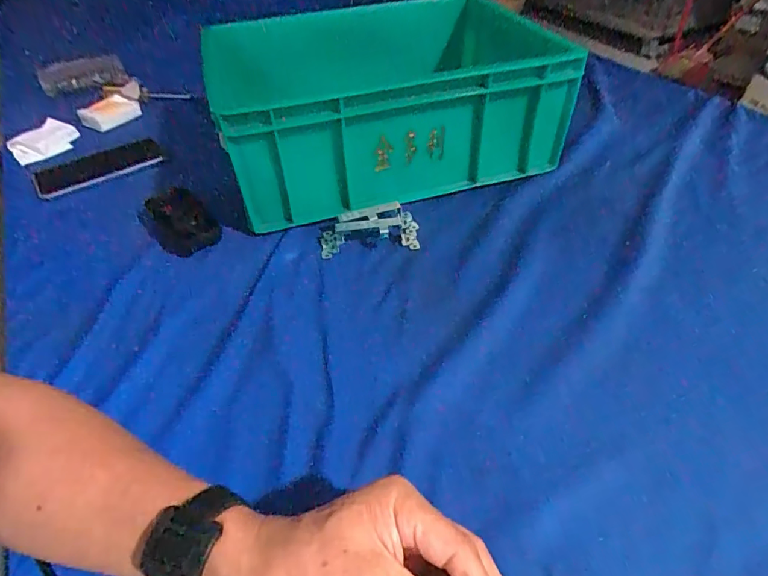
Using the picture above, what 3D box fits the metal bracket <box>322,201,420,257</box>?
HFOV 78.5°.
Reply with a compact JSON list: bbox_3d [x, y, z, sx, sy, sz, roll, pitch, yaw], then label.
[{"bbox_3d":[-0.015,-0.063,0.519,0.113,0.037,0.049,-14,45,-9],"label":"metal bracket"}]

